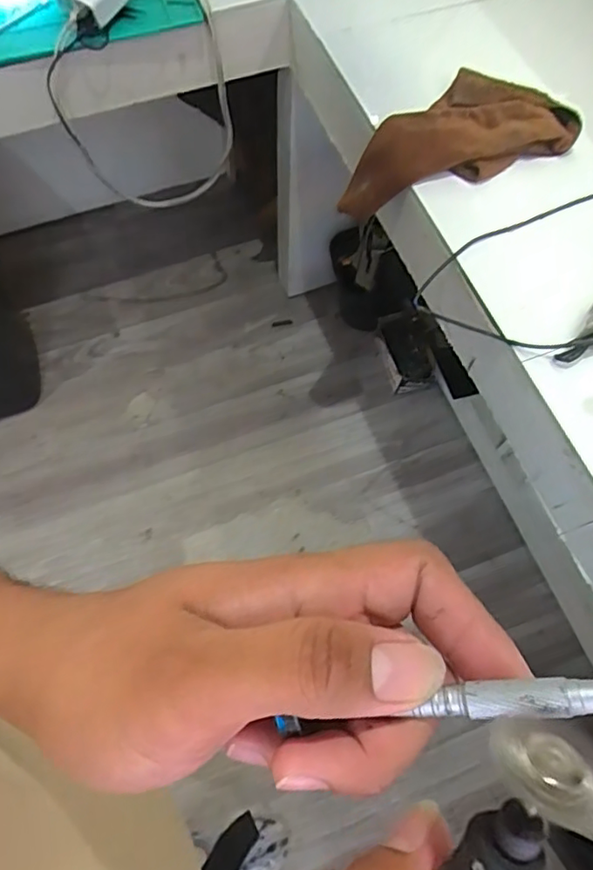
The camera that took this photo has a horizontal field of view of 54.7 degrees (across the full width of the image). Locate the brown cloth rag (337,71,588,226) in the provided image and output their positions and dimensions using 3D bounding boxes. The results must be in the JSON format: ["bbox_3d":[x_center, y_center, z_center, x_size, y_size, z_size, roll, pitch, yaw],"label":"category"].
[{"bbox_3d":[0.203,-0.404,0.770,0.315,0.067,0.156,-17,68,9],"label":"brown cloth rag"}]

